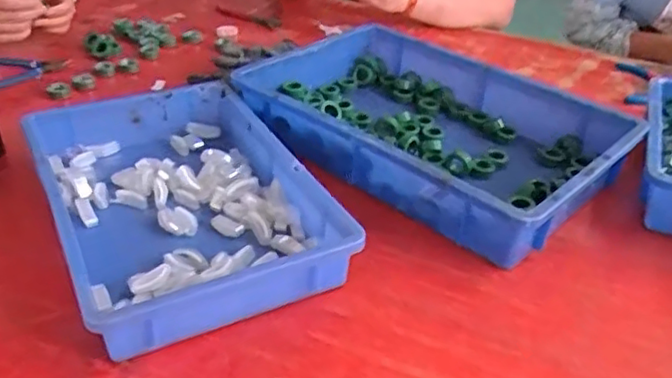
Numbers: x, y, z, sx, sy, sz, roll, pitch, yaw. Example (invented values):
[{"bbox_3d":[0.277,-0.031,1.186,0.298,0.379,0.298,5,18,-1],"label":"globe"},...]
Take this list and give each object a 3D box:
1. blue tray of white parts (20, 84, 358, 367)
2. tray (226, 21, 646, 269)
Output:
[{"bbox_3d":[-0.161,0.003,0.671,0.244,0.059,0.366,-14,37,-24],"label":"blue tray of white parts"},{"bbox_3d":[0.117,-0.082,0.802,0.427,0.071,0.294,29,42,33],"label":"tray"}]

